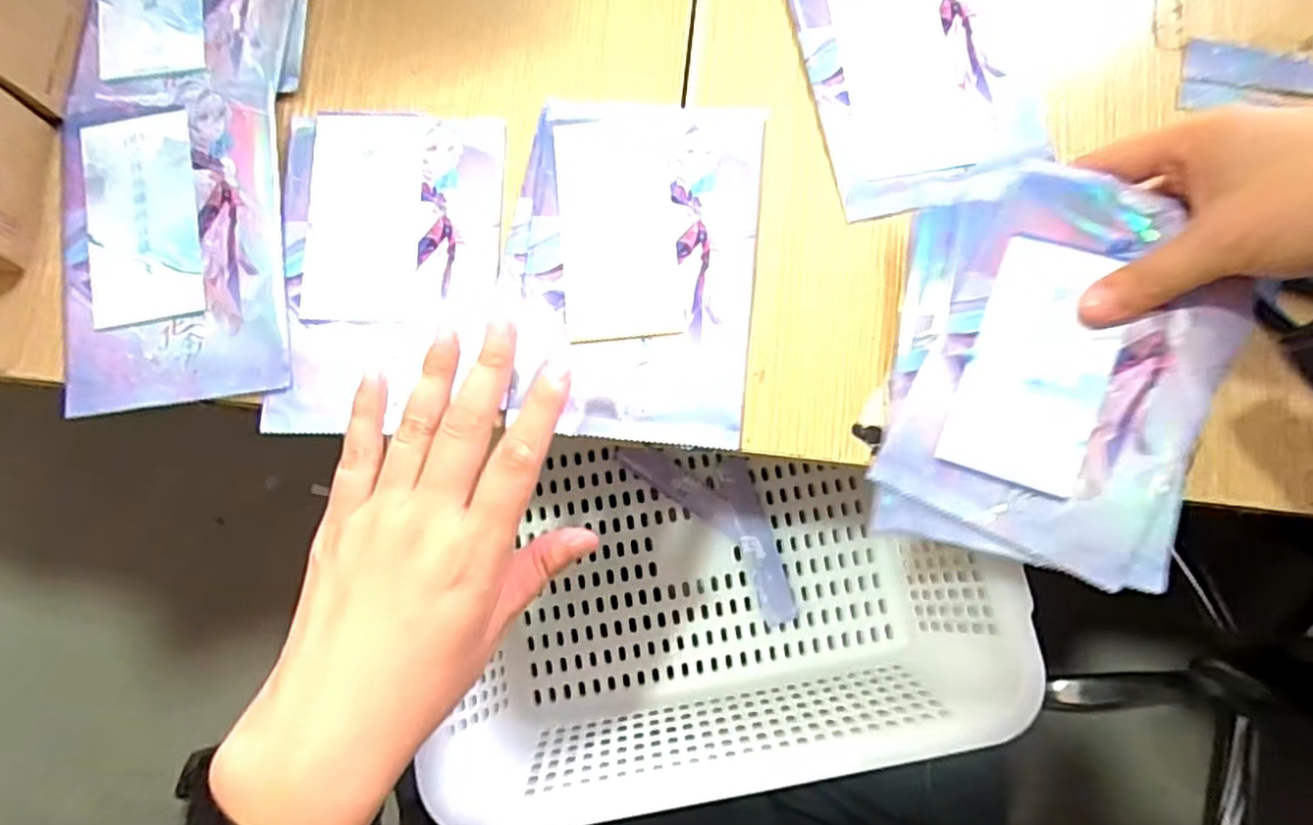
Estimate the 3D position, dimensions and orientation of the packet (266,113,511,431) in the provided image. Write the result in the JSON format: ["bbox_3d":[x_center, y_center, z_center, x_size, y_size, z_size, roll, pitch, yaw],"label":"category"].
[{"bbox_3d":[-0.143,-0.078,0.374,0.115,0.008,0.174,0,80,1],"label":"packet"}]

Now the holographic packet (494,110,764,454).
[{"bbox_3d":[-0.014,-0.078,0.369,0.129,0.010,0.183,6,80,2],"label":"holographic packet"}]

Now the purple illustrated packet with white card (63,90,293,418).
[{"bbox_3d":[-0.258,-0.091,0.372,0.113,0.004,0.174,-8,80,-1],"label":"purple illustrated packet with white card"}]

